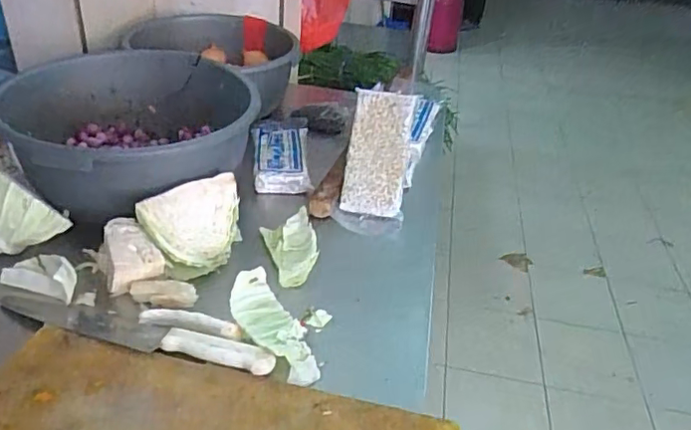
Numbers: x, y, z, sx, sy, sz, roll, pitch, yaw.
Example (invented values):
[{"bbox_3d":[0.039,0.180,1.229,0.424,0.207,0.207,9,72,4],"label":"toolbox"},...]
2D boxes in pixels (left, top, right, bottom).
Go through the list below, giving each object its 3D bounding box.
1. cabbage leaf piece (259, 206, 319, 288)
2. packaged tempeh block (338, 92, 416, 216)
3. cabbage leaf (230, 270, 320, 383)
[{"bbox_3d":[-0.073,0.041,0.806,0.068,0.034,0.123,-8,37,-19],"label":"cabbage leaf piece"},{"bbox_3d":[0.053,-0.104,0.930,0.098,0.023,0.210,7,77,6],"label":"packaged tempeh block"},{"bbox_3d":[-0.086,0.134,0.683,0.068,0.036,0.167,-19,42,-32],"label":"cabbage leaf"}]

